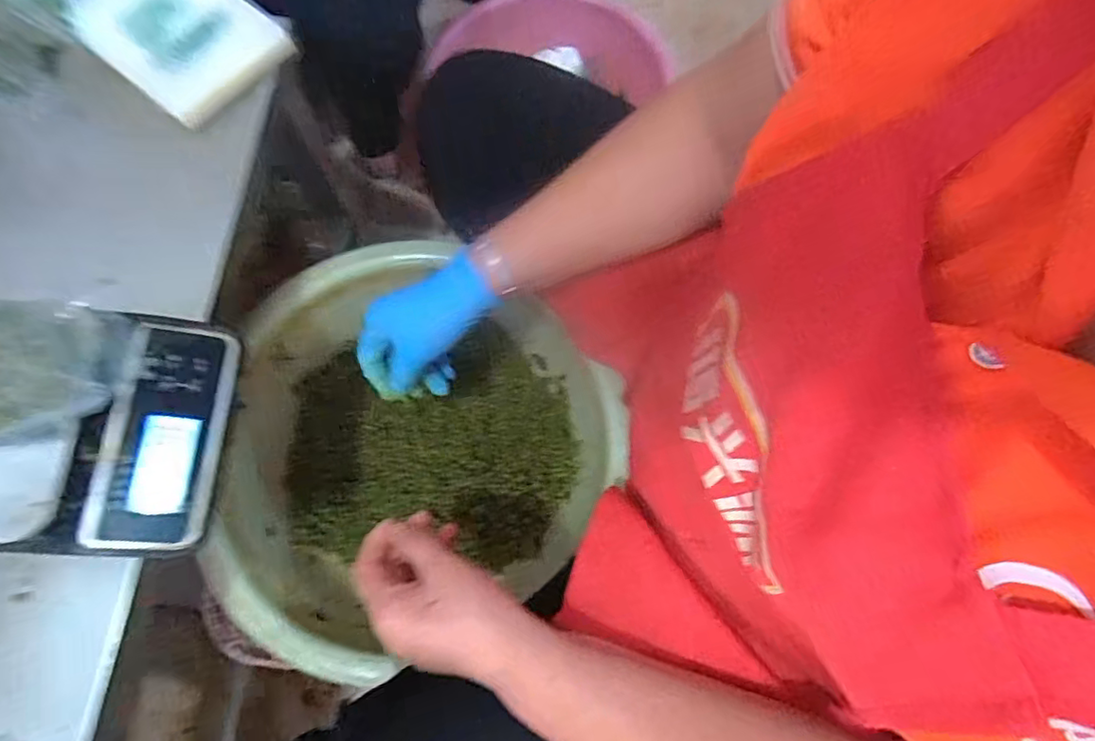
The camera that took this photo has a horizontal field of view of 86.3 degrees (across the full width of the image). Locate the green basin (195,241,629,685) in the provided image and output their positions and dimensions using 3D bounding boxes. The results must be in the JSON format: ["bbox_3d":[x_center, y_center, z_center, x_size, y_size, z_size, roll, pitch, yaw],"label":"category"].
[{"bbox_3d":[-0.138,0.081,0.561,0.333,0.126,0.348,0,74,-1],"label":"green basin"}]

